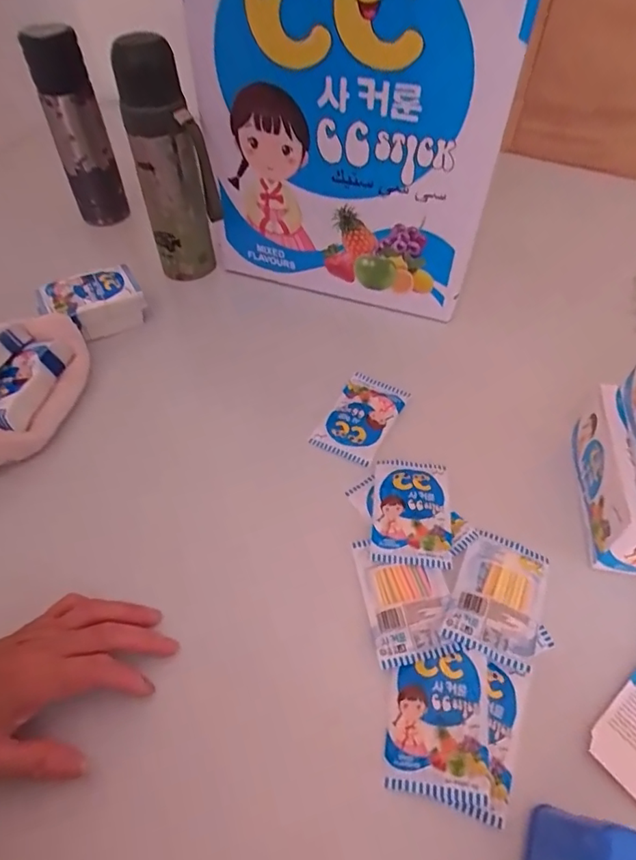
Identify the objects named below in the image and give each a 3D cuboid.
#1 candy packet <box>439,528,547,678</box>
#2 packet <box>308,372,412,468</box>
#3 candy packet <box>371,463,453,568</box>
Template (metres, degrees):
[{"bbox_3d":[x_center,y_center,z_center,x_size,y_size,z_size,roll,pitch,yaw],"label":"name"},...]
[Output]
[{"bbox_3d":[0.139,0.124,0.399,0.063,0.008,0.097,21,54,16],"label":"candy packet"},{"bbox_3d":[0.043,-0.015,0.517,0.060,0.006,0.095,22,55,17],"label":"packet"},{"bbox_3d":[0.080,0.067,0.448,0.064,0.006,0.099,4,51,3],"label":"candy packet"}]

